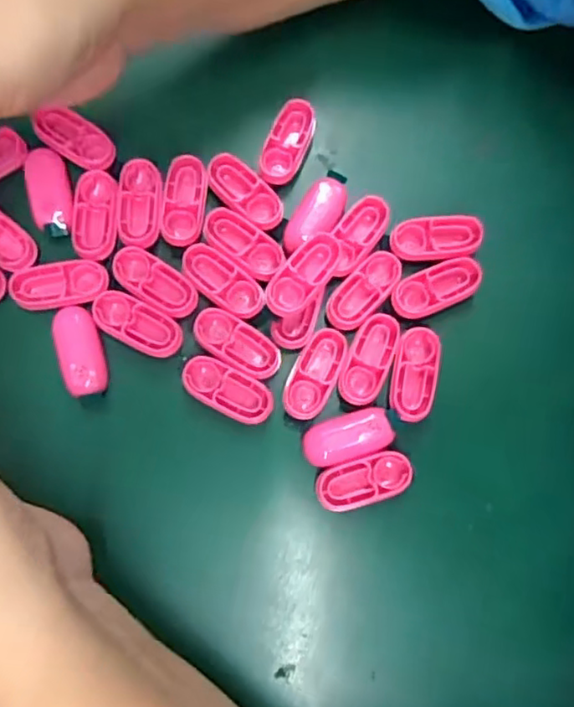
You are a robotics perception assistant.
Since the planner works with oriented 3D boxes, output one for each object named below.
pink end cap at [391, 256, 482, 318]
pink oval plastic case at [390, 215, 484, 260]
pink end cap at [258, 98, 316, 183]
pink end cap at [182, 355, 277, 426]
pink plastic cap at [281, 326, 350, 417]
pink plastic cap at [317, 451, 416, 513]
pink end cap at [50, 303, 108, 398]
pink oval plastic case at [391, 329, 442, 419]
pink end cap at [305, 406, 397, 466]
[{"bbox_3d":[0.056,-0.025,0.235,0.035,0.004,0.015,-23,81,-5],"label":"pink end cap"},{"bbox_3d":[0.057,-0.044,0.237,0.034,0.004,0.016,-5,80,-2],"label":"pink oval plastic case"},{"bbox_3d":[0.000,-0.082,0.245,0.017,0.007,0.033,14,79,2],"label":"pink end cap"},{"bbox_3d":[-0.021,0.013,0.222,0.034,0.004,0.016,25,80,3],"label":"pink end cap"},{"bbox_3d":[0.011,0.007,0.225,0.016,0.004,0.034,27,80,4],"label":"pink plastic cap"},{"bbox_3d":[0.027,0.044,0.218,0.034,0.004,0.015,-16,80,-4],"label":"pink plastic cap"},{"bbox_3d":[-0.074,-0.001,0.222,0.015,0.004,0.032,-18,80,-4],"label":"pink end cap"},{"bbox_3d":[0.047,0.007,0.228,0.016,0.004,0.034,11,79,1],"label":"pink oval plastic case"},{"bbox_3d":[0.022,0.030,0.222,0.032,0.004,0.015,-17,80,-4],"label":"pink end cap"}]

